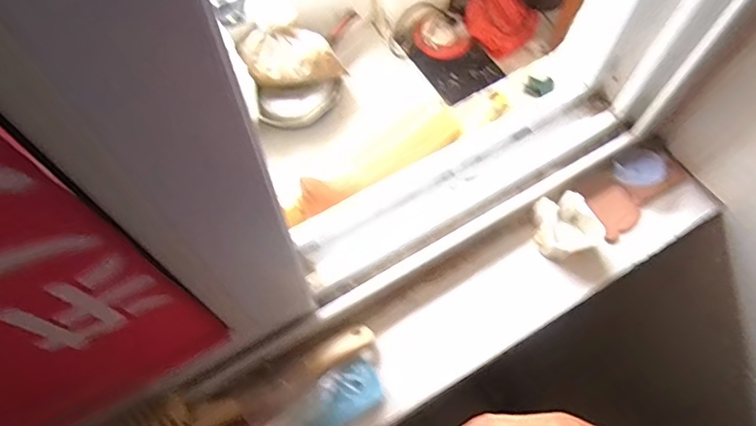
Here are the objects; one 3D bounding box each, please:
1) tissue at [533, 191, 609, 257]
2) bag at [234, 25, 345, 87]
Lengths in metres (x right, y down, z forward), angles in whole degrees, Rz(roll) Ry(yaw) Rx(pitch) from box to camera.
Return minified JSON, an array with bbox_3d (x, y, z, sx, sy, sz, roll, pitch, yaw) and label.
[{"bbox_3d":[0.171,0.009,0.472,0.062,0.032,0.050,-21,67,-11],"label":"tissue"},{"bbox_3d":[-0.266,-0.488,1.627,0.304,0.110,0.153,-12,66,-7],"label":"bag"}]

